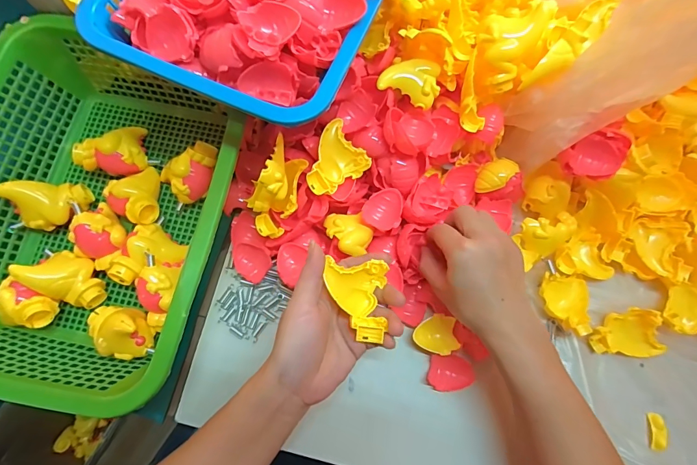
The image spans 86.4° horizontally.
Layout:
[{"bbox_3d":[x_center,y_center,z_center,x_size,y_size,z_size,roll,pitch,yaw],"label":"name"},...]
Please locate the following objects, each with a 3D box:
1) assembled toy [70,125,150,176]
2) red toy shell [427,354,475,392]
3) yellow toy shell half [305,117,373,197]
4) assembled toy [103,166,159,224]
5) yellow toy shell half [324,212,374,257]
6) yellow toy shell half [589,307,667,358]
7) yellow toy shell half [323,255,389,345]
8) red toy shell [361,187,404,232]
[{"bbox_3d":[-0.259,-0.097,0.415,0.060,0.043,0.063,5,78,1],"label":"assembled toy"},{"bbox_3d":[0.105,0.144,0.380,0.043,0.013,0.034,1,78,0],"label":"red toy shell"},{"bbox_3d":[-0.017,-0.070,0.369,0.066,0.028,0.054,-41,81,-8],"label":"yellow toy shell half"},{"bbox_3d":[-0.223,-0.042,0.397,0.055,0.041,0.059,31,79,6],"label":"assembled toy"},{"bbox_3d":[0.002,-0.001,0.381,0.045,0.017,0.056,-34,80,-7],"label":"yellow toy shell half"},{"bbox_3d":[0.289,0.102,0.379,0.074,0.034,0.046,5,78,1],"label":"yellow toy shell half"},{"bbox_3d":[0.007,0.056,0.312,0.049,0.030,0.066,4,78,1],"label":"yellow toy shell half"},{"bbox_3d":[0.036,-0.025,0.375,0.038,0.012,0.043,23,79,5],"label":"red toy shell"}]

